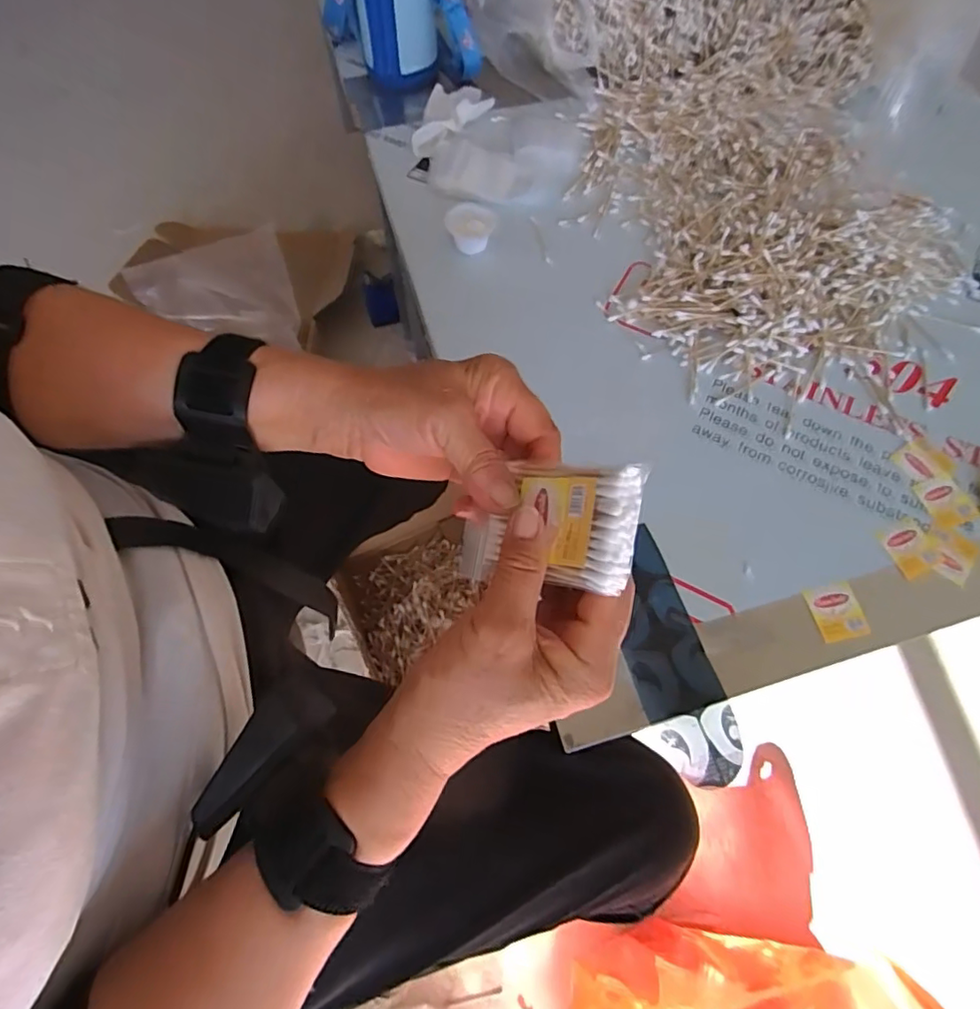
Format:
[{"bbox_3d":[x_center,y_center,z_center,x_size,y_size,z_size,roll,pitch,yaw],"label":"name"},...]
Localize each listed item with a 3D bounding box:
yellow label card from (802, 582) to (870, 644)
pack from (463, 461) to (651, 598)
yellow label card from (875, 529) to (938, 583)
[{"bbox_3d":[0.270,0.083,0.434,0.038,0.004,0.041,-9,65,-5],"label":"yellow label card"},{"bbox_3d":[0.026,0.010,0.263,0.087,0.015,0.057,3,80,43],"label":"pack"},{"bbox_3d":[0.343,0.039,0.456,0.040,0.004,0.042,-9,63,-5],"label":"yellow label card"}]

